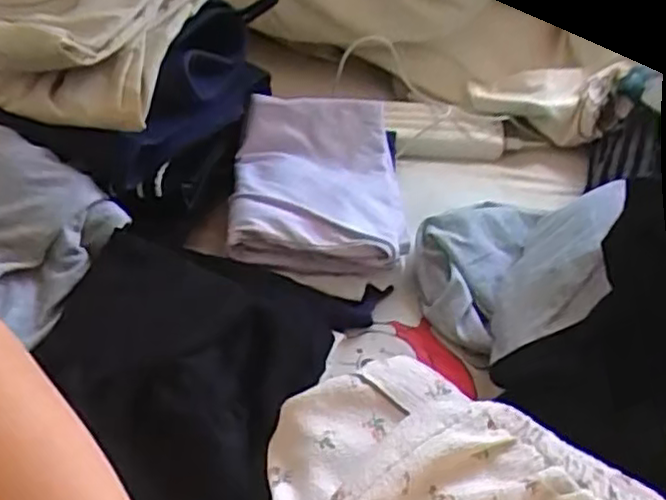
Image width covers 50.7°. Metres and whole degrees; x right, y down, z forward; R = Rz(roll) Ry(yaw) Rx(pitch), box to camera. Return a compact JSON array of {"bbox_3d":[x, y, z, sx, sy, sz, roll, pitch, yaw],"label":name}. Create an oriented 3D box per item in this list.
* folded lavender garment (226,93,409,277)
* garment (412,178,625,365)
[{"bbox_3d":[-0.012,-0.062,0.611,0.144,0.044,0.189,3,44,-5],"label":"folded lavender garment"},{"bbox_3d":[0.140,0.001,0.565,0.136,0.103,0.164,18,44,10],"label":"garment"}]

